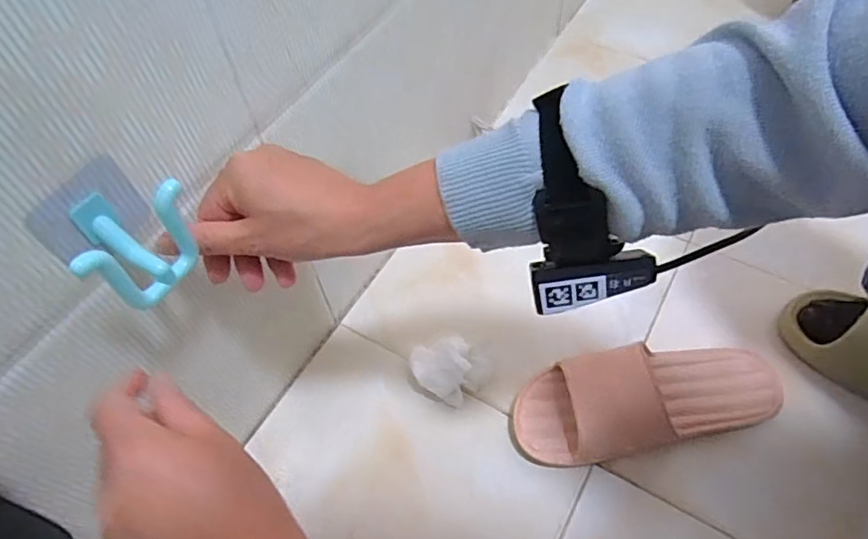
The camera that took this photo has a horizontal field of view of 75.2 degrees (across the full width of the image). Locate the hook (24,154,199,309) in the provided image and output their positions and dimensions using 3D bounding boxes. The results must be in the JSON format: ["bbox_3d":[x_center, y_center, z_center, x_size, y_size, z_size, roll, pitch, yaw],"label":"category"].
[{"bbox_3d":[-0.173,-0.020,0.313,0.053,0.054,0.062,28,62,19],"label":"hook"}]

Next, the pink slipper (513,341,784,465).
[{"bbox_3d":[0.209,0.120,0.535,0.258,0.065,0.095,-7,56,-3],"label":"pink slipper"}]

